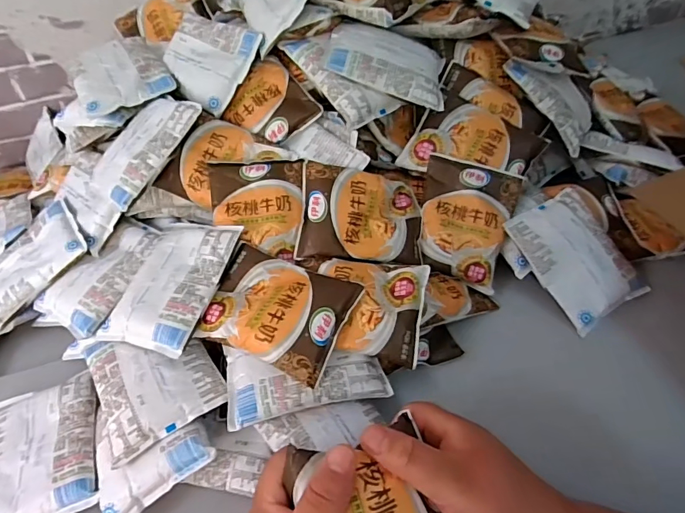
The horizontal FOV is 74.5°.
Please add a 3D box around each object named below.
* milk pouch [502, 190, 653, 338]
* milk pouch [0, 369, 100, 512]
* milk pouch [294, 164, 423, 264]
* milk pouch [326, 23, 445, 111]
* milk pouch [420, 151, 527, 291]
[{"bbox_3d":[0.235,-0.001,0.449,0.093,0.022,0.124,-29,76,-6],"label":"milk pouch"},{"bbox_3d":[-0.254,0.168,0.384,0.093,0.031,0.122,-18,48,-11],"label":"milk pouch"},{"bbox_3d":[0.021,-0.040,0.444,0.121,0.022,0.091,6,78,-12],"label":"milk pouch"},{"bbox_3d":[0.048,-0.203,0.470,0.125,0.021,0.077,14,69,-9],"label":"milk pouch"},{"bbox_3d":[0.124,-0.039,0.461,0.096,0.021,0.120,20,82,6],"label":"milk pouch"}]

